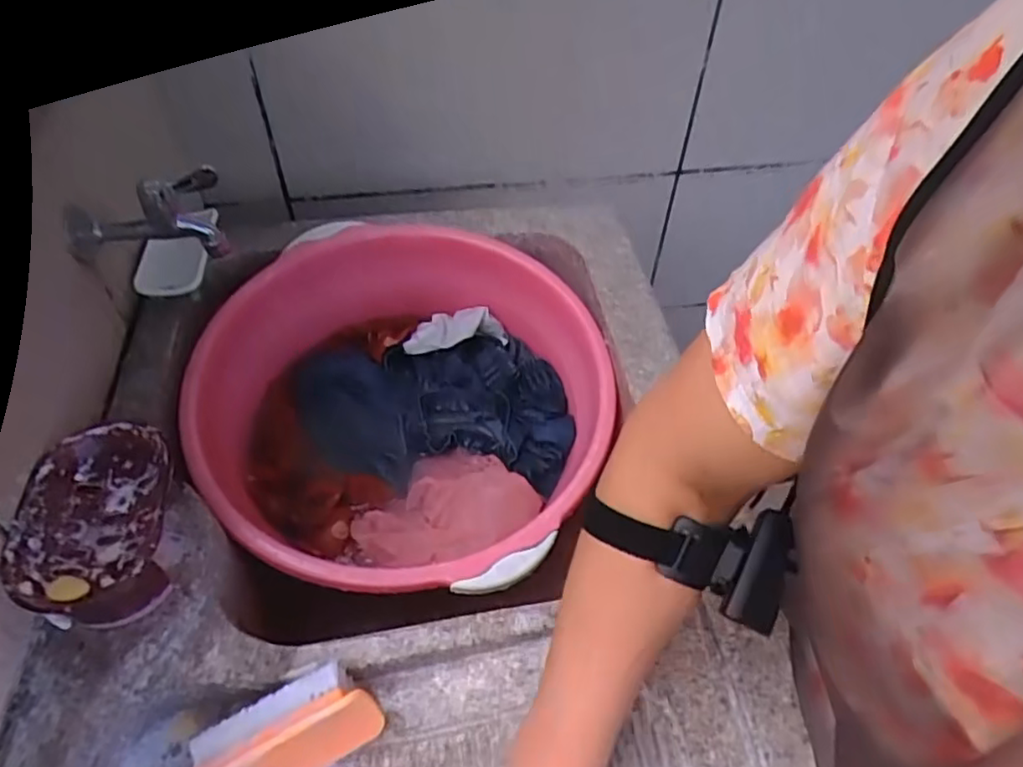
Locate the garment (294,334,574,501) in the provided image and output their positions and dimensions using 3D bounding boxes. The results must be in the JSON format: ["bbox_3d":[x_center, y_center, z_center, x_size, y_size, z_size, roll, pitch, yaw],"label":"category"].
[{"bbox_3d":[-0.089,0.021,0.765,0.303,0.054,0.210,-4,50,-5],"label":"garment"}]

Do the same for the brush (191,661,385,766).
[{"bbox_3d":[-0.168,0.262,0.481,0.131,0.071,0.050,-22,53,-19],"label":"brush"}]

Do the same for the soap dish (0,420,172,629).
[{"bbox_3d":[-0.312,0.109,0.503,0.098,0.064,0.148,-11,50,-10],"label":"soap dish"}]

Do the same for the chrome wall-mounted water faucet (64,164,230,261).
[{"bbox_3d":[-0.329,-0.148,0.606,0.150,0.085,0.045,-14,50,4],"label":"chrome wall-mounted water faucet"}]

